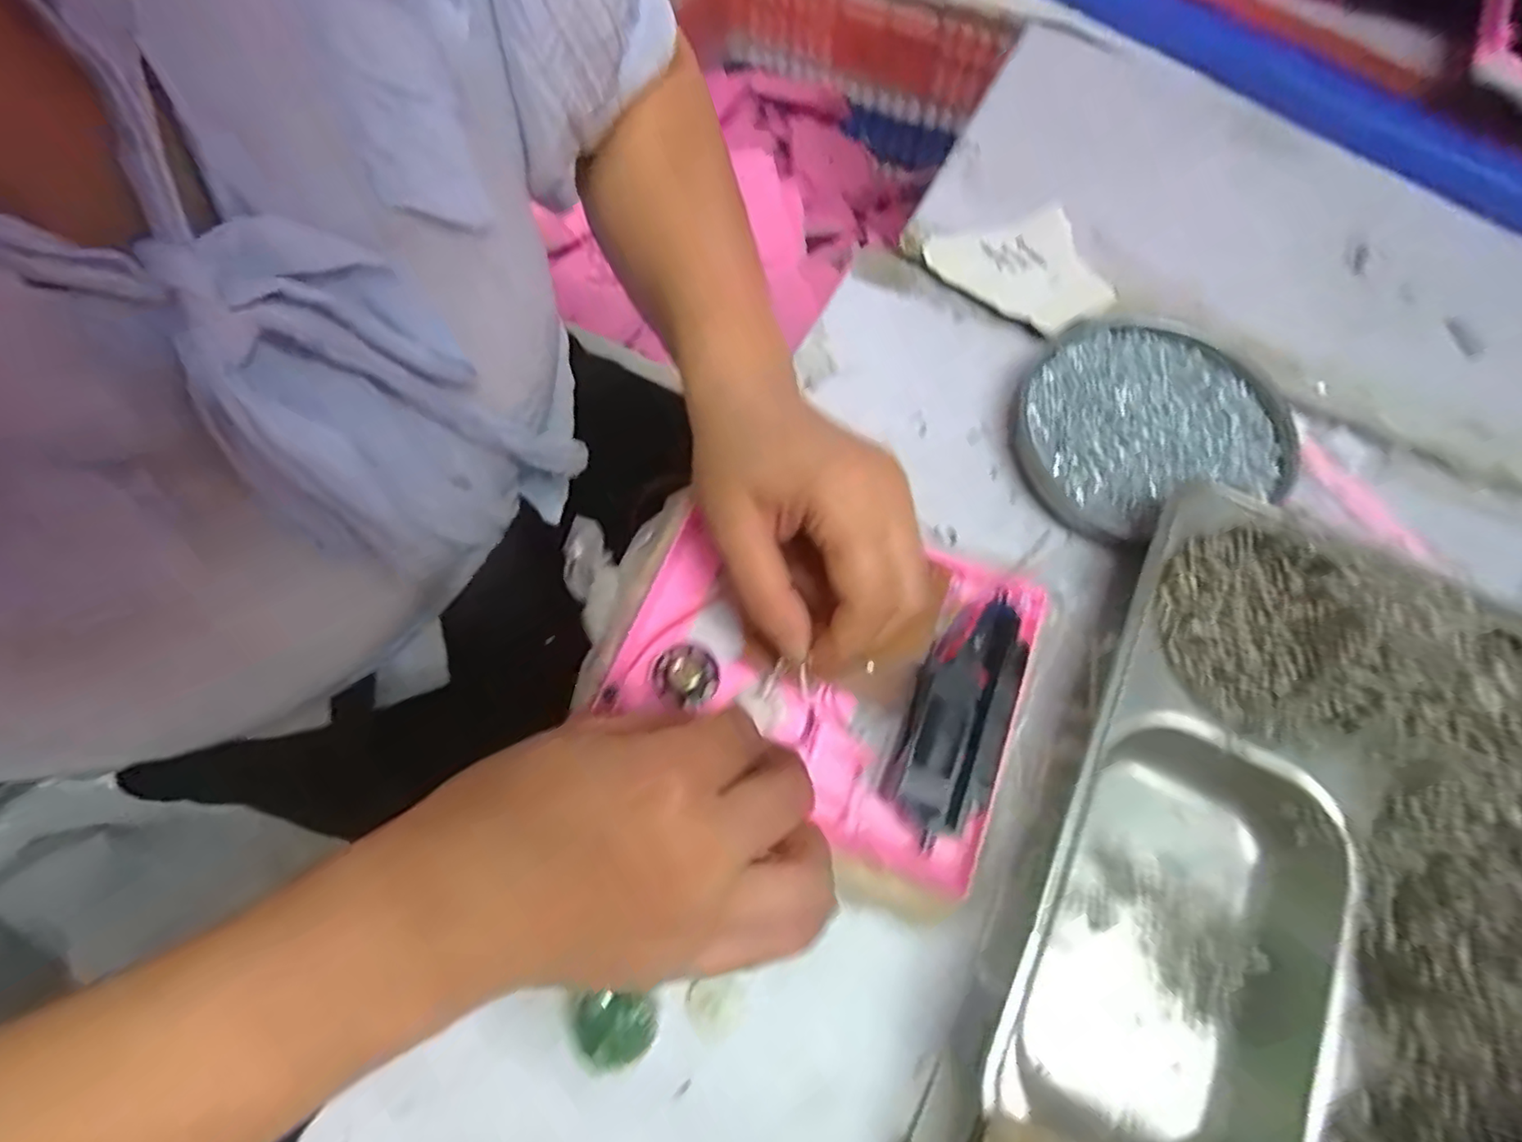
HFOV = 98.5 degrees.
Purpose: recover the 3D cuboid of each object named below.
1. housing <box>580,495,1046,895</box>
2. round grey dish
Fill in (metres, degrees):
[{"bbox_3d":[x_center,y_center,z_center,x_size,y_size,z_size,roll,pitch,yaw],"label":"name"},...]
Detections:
[{"bbox_3d":[0.023,0.038,0.279,0.163,0.043,0.127,20,69,9],"label":"housing"},{"bbox_3d":[0.205,-0.081,0.352,0.133,0.017,0.127,0,68,1],"label":"round grey dish"}]

